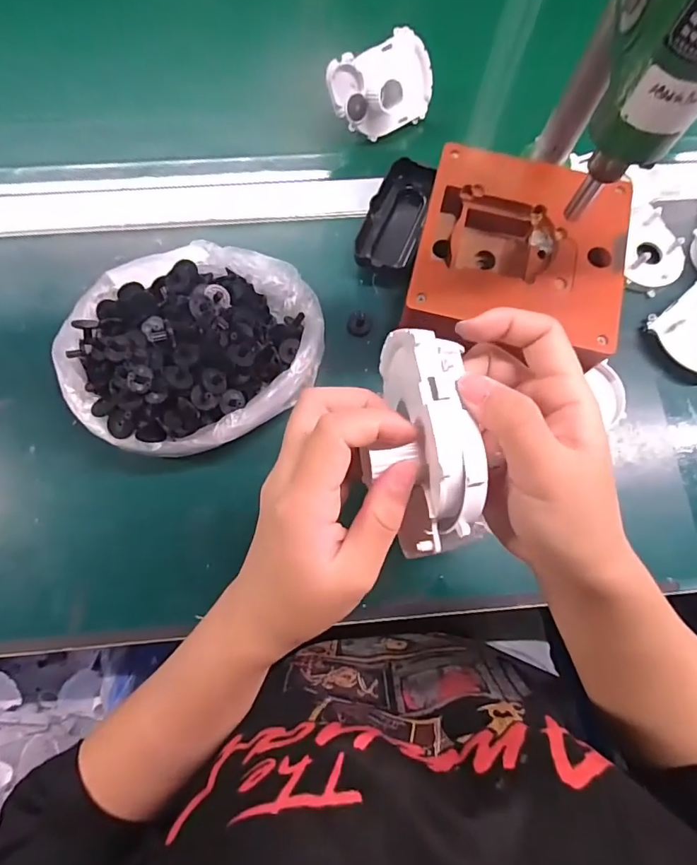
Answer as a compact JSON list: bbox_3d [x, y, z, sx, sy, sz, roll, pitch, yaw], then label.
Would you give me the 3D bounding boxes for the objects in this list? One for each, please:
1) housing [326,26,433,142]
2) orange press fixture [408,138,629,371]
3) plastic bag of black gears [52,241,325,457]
[{"bbox_3d":[0.031,-0.314,0.433,0.099,0.070,0.038,-30,46,-9],"label":"housing"},{"bbox_3d":[0.131,-0.135,0.366,0.148,0.040,0.165,14,77,3],"label":"orange press fixture"},{"bbox_3d":[-0.116,-0.066,0.368,0.187,0.061,0.161,-27,78,-7],"label":"plastic bag of black gears"}]

